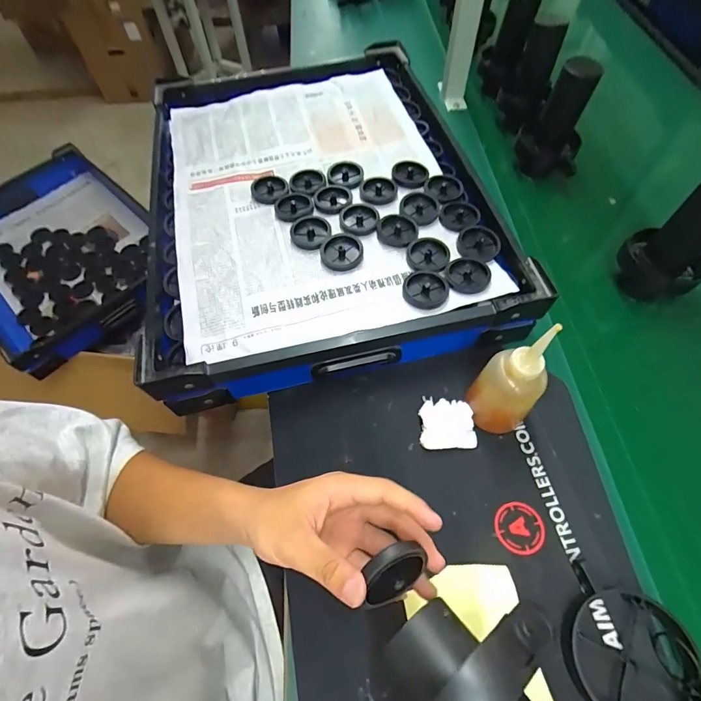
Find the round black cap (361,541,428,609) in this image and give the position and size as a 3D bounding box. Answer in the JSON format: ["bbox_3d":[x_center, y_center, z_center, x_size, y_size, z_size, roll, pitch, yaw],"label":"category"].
[{"bbox_3d":[0.029,0.151,0.267,0.044,0.058,0.010,-15,39,-25],"label":"round black cap"}]

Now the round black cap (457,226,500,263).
[{"bbox_3d":[0.167,-0.139,0.514,0.051,0.013,0.051,1,58,-1],"label":"round black cap"}]

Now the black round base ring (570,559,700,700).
[{"bbox_3d":[0.232,0.253,0.330,0.099,0.033,0.099,1,58,-1],"label":"black round base ring"}]

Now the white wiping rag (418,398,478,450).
[{"bbox_3d":[0.107,0.081,0.442,0.058,0.021,0.053,-1,58,-2],"label":"white wiping rag"}]

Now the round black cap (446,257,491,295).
[{"bbox_3d":[0.144,-0.093,0.485,0.050,0.007,0.061,9,58,4],"label":"round black cap"}]

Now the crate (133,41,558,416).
[{"bbox_3d":[-0.061,-0.265,0.626,0.466,0.091,0.684,-9,59,-7],"label":"crate"}]

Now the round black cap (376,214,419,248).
[{"bbox_3d":[0.062,-0.160,0.526,0.053,0.011,0.058,1,58,-1],"label":"round black cap"}]

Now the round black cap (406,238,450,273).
[{"bbox_3d":[0.097,-0.121,0.500,0.050,0.013,0.052,1,58,-1],"label":"round black cap"}]

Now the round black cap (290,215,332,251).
[{"bbox_3d":[-0.054,-0.160,0.540,0.054,0.016,0.059,1,58,-1],"label":"round black cap"}]

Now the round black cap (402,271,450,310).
[{"bbox_3d":[0.090,-0.072,0.472,0.052,0.010,0.052,1,58,-1],"label":"round black cap"}]

